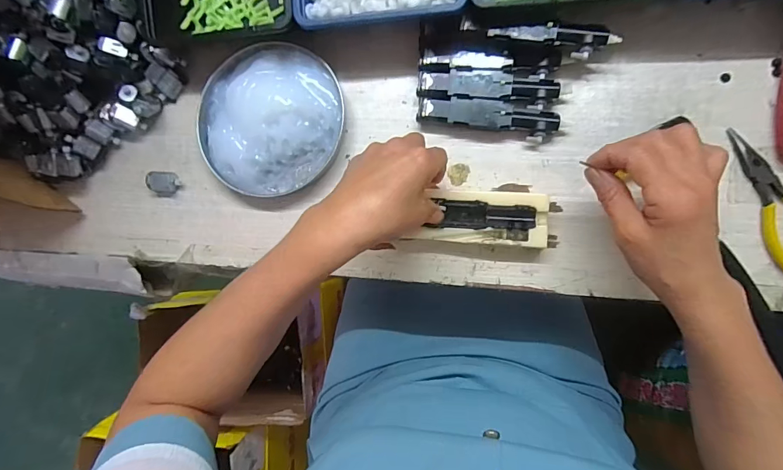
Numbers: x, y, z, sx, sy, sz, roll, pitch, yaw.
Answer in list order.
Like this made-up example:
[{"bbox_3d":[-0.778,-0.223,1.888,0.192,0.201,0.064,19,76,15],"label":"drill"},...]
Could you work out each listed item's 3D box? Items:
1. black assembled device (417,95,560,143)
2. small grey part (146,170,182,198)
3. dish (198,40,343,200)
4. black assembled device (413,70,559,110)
[{"bbox_3d":[0.084,-0.103,0.355,0.117,0.019,0.026,12,91,9],"label":"black assembled device"},{"bbox_3d":[-0.231,-0.052,0.410,0.028,0.018,0.025,10,90,9],"label":"small grey part"},{"bbox_3d":[-0.121,-0.114,0.386,0.139,0.029,0.143,0,89,9],"label":"dish"},{"bbox_3d":[0.084,-0.128,0.356,0.117,0.019,0.026,9,90,9],"label":"black assembled device"}]

